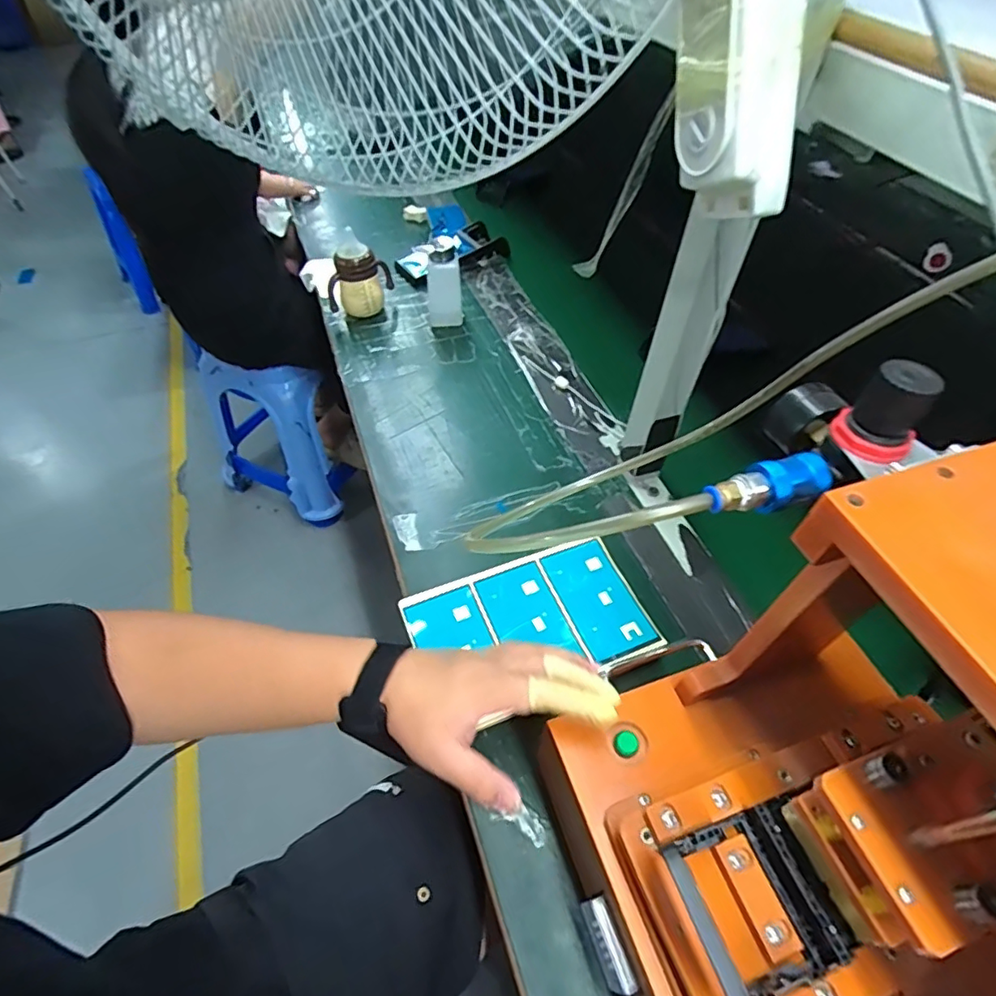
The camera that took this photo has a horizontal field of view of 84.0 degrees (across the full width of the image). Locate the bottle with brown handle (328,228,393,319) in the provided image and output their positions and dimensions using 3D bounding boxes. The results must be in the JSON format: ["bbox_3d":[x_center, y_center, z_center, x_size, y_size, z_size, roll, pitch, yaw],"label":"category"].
[{"bbox_3d":[-0.233,-0.377,0.923,0.110,0.116,0.088,-9,51,-10],"label":"bottle with brown handle"}]

